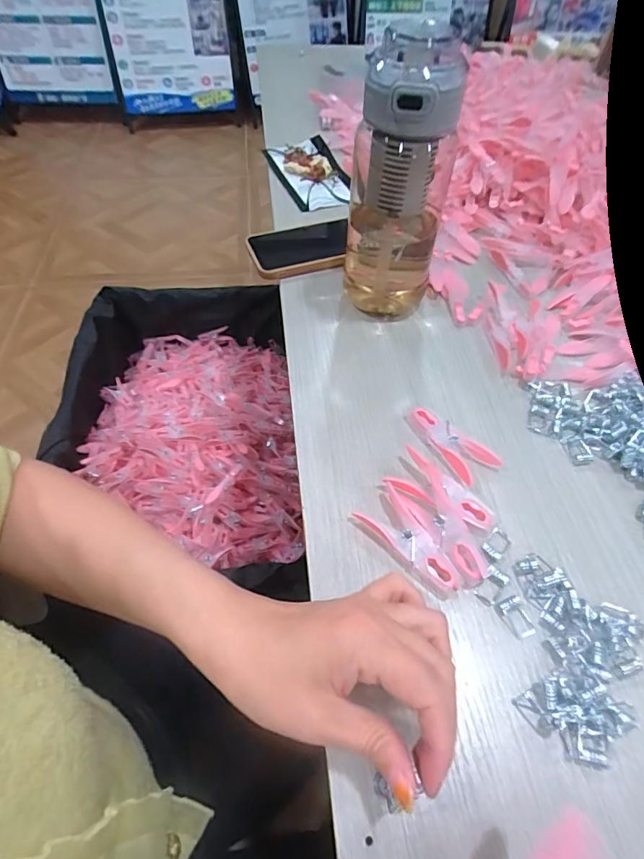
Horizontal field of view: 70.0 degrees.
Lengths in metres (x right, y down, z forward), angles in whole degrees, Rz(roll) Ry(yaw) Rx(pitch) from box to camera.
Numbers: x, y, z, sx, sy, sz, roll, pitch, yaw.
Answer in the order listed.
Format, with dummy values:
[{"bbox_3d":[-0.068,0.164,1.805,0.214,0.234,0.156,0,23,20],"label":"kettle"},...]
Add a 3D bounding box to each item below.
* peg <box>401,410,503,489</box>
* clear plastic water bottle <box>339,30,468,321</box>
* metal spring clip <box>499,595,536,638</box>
[{"bbox_3d":[0.096,0.008,0.354,0.031,0.014,0.076,-29,59,-20],"label":"peg"},{"bbox_3d":[0.064,-0.196,0.389,0.081,0.210,0.073,4,54,3],"label":"clear plastic water bottle"},{"bbox_3d":[0.120,0.115,0.281,0.014,0.004,0.023,-16,56,-12],"label":"metal spring clip"}]

